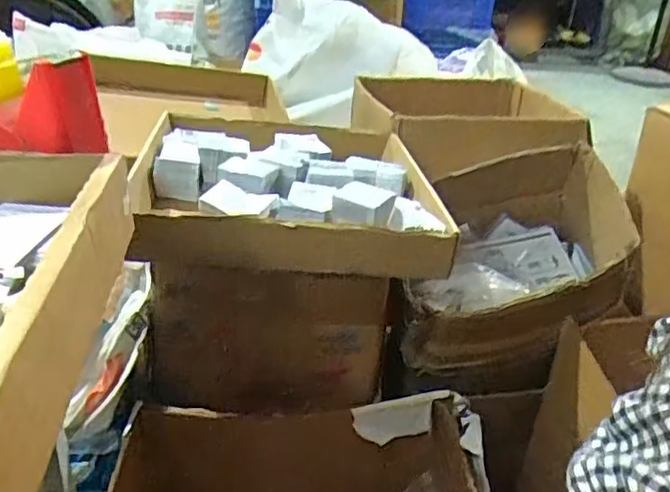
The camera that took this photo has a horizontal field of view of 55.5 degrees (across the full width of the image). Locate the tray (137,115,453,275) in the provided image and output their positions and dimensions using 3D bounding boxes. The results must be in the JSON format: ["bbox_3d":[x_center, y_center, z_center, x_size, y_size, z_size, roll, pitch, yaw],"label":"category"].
[{"bbox_3d":[-0.065,-0.088,0.842,0.361,0.079,0.417,-1,29,-9],"label":"tray"}]

